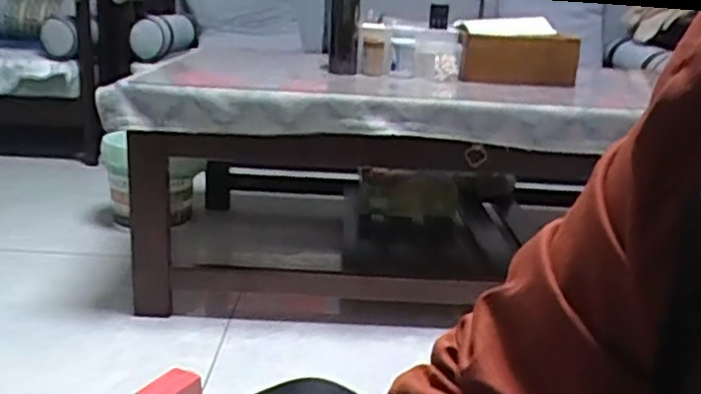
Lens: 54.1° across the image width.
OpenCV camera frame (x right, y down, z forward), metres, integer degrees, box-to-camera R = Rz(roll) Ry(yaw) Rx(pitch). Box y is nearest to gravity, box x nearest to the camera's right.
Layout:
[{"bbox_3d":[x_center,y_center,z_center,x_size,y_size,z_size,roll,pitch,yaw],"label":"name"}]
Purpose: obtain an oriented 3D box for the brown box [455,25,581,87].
[{"bbox_3d":[0.409,-0.334,1.658,0.269,0.117,0.135,10,16,23],"label":"brown box"}]

